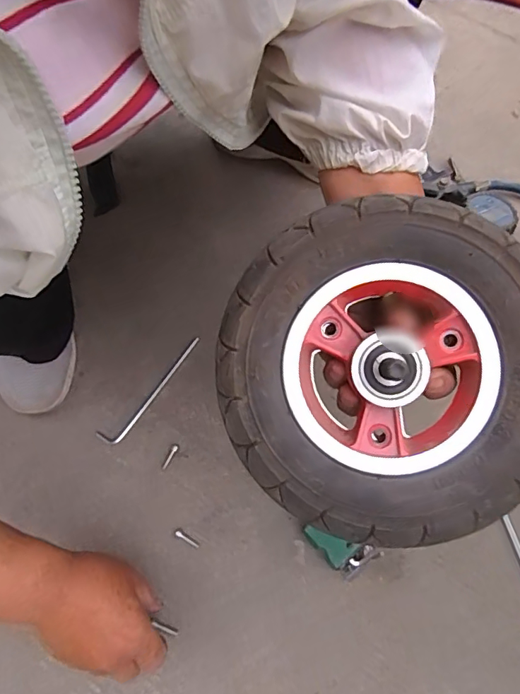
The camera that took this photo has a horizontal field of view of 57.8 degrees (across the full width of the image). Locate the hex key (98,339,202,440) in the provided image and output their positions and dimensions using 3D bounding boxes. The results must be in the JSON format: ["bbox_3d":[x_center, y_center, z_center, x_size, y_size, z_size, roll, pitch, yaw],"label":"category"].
[{"bbox_3d":[-0.120,0.051,0.542,0.025,0.005,0.155,41,74,14],"label":"hex key"}]

